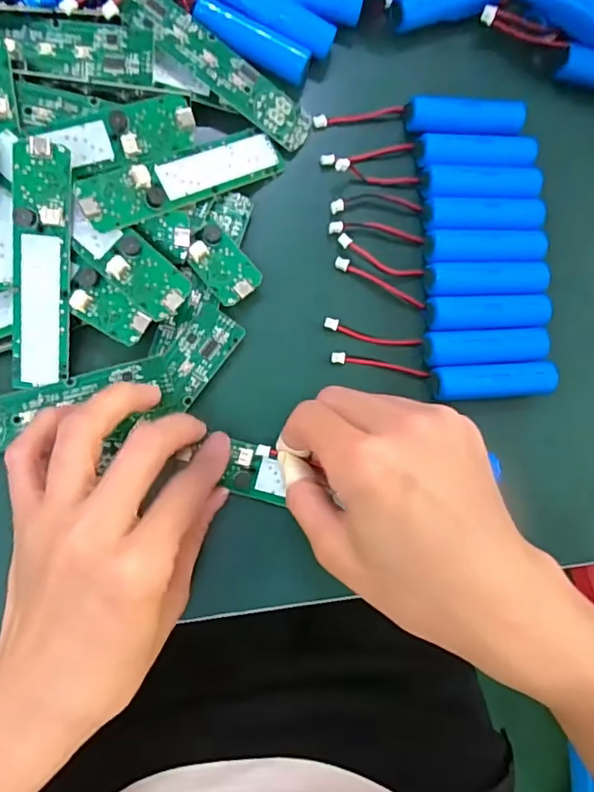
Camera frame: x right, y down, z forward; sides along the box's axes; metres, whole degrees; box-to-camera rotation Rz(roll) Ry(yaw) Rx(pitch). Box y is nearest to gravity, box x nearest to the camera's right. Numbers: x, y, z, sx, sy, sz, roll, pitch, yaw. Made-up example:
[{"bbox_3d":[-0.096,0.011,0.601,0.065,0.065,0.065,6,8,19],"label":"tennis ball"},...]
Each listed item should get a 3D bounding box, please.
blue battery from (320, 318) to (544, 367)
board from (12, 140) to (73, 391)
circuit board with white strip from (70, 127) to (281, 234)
[{"bbox_3d":[0.077,-0.028,0.298,0.120,0.019,0.023,2,84,-9],"label":"blue battery"},{"bbox_3d":[-0.122,-0.061,0.259,0.025,0.006,0.114,4,101,-8],"label":"board"},{"bbox_3d":[-0.056,-0.113,0.279,0.112,0.009,0.025,-30,93,-26],"label":"circuit board with white strip"}]

